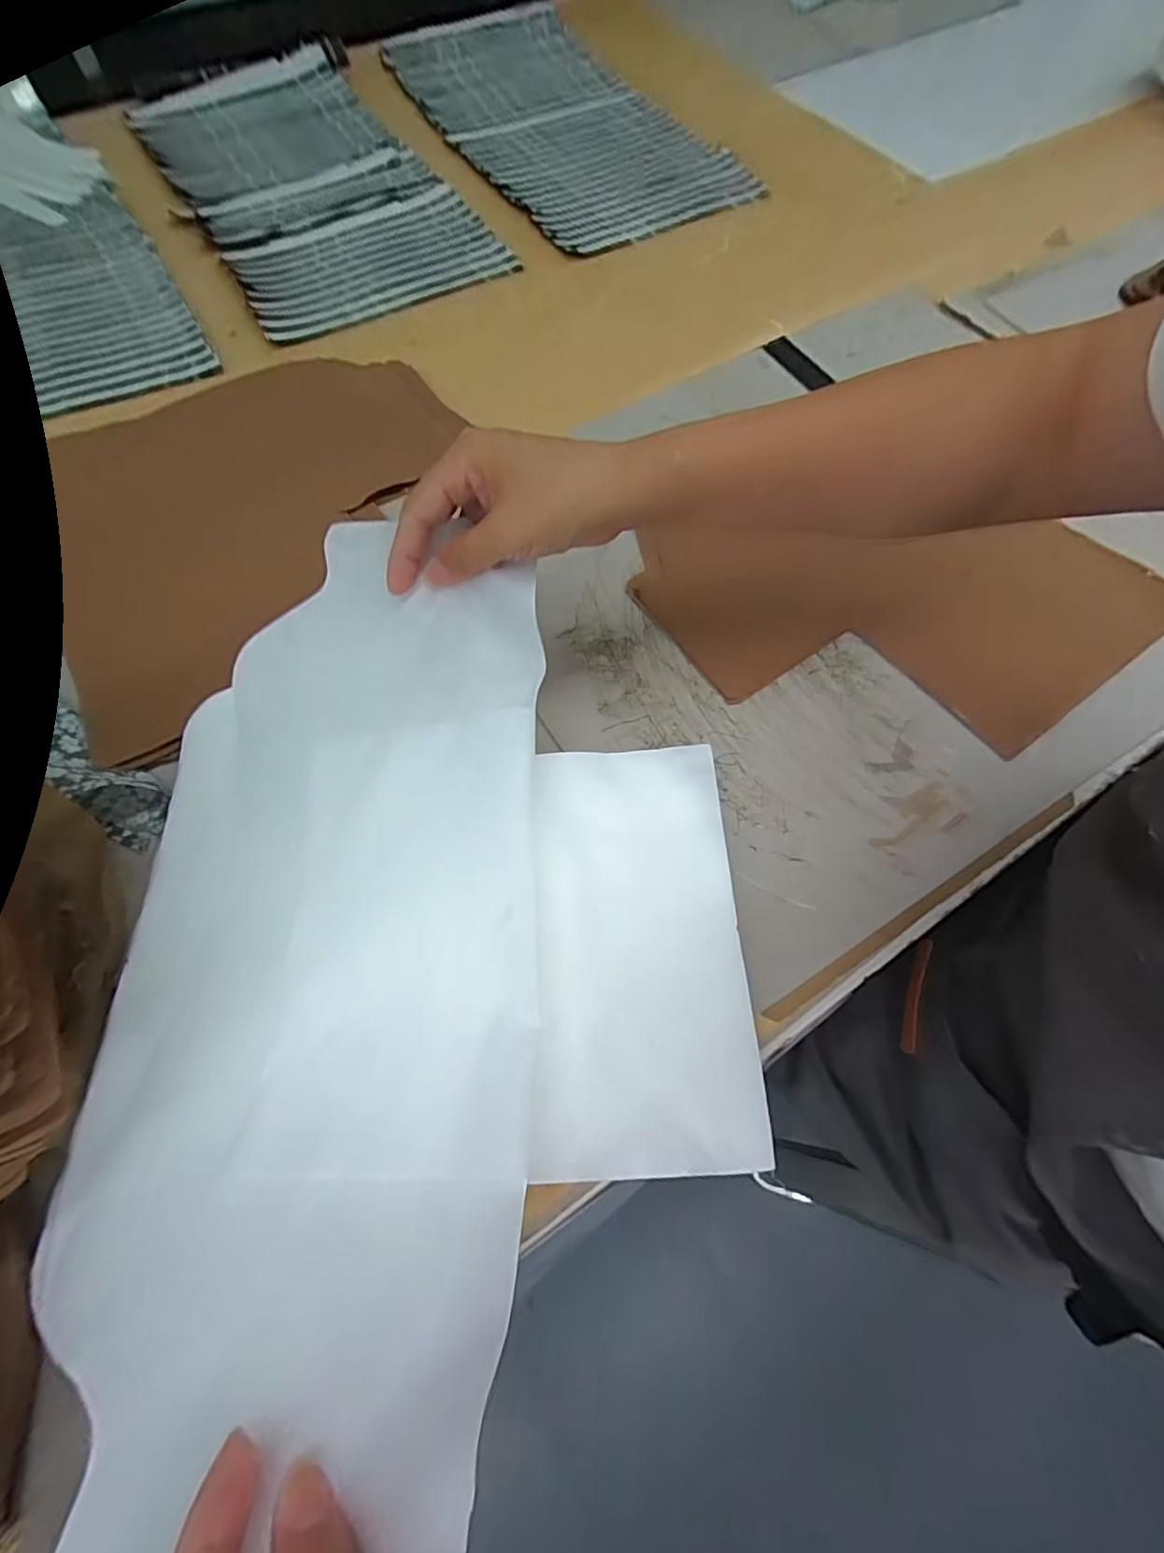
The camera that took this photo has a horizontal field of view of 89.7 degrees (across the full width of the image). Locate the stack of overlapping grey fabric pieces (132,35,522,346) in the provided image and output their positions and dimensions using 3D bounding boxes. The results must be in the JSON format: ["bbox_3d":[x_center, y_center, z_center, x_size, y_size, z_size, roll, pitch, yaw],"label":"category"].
[{"bbox_3d":[-0.310,-0.670,0.657,0.256,0.033,0.515,-29,69,-12],"label":"stack of overlapping grey fabric pieces"}]

